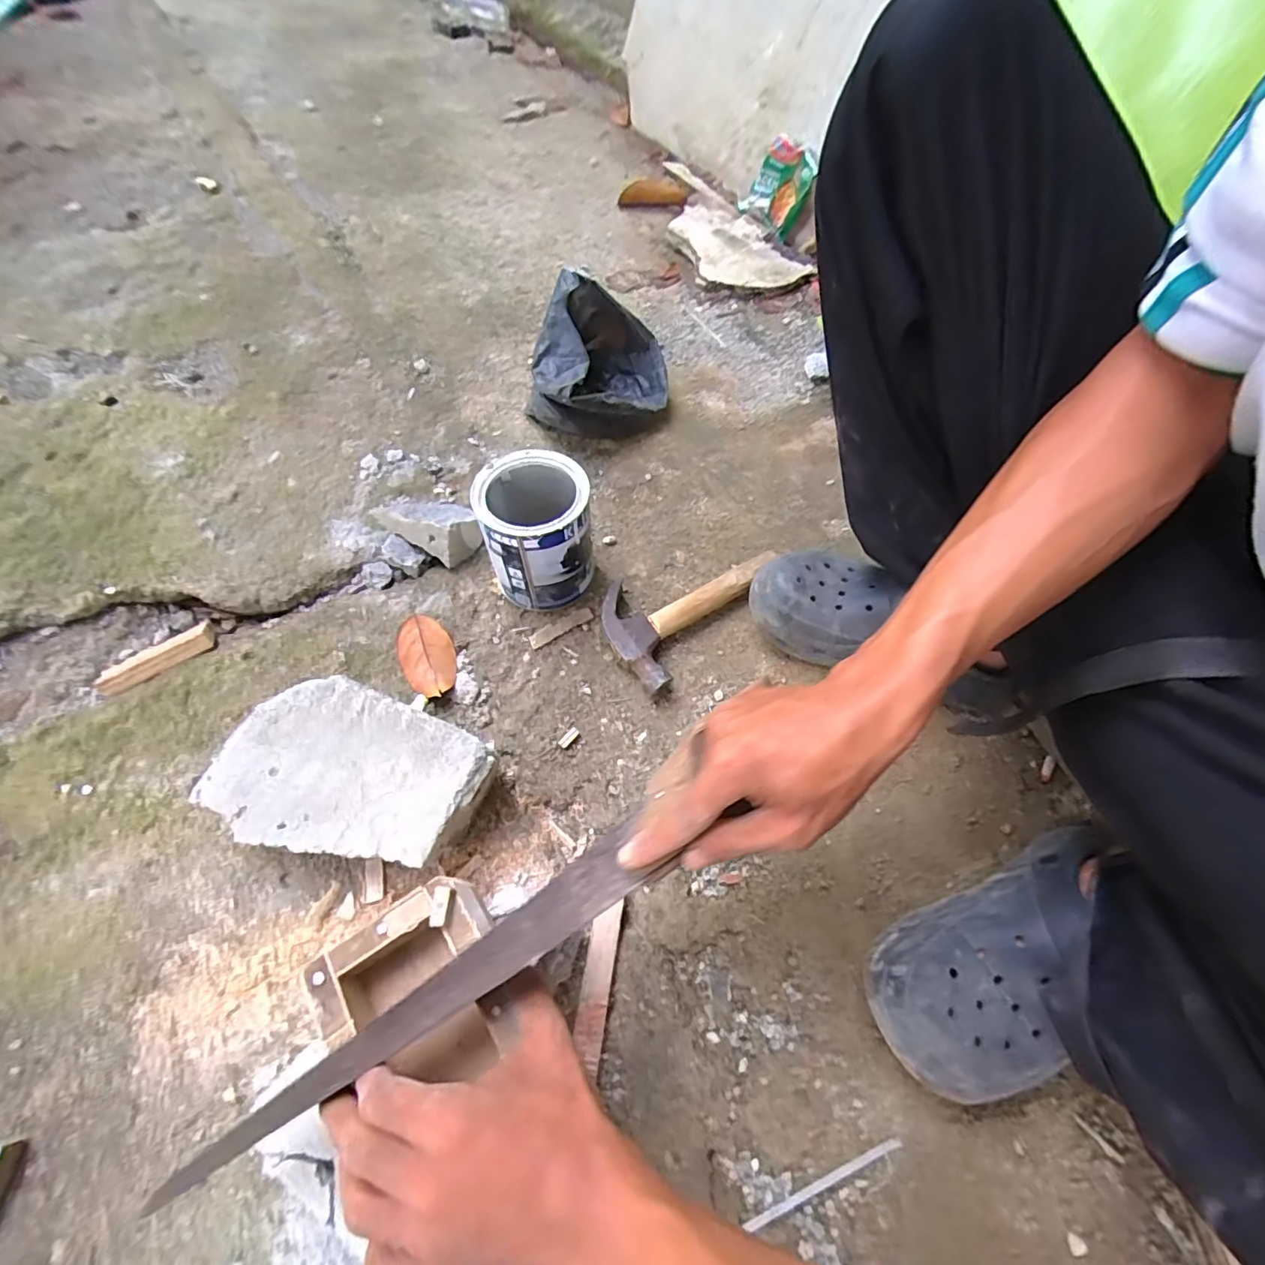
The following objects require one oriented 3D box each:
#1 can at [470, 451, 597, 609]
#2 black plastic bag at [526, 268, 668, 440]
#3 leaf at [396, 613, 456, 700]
[{"bbox_3d":[-0.100,-0.103,0.561,0.108,0.130,0.116,-16,63,-11],"label":"can"},{"bbox_3d":[-0.041,-0.345,0.696,0.170,0.137,0.165,2,61,-2],"label":"black plastic bag"},{"bbox_3d":[-0.213,0.022,0.555,0.052,0.014,0.093,-21,64,-13],"label":"leaf"}]

